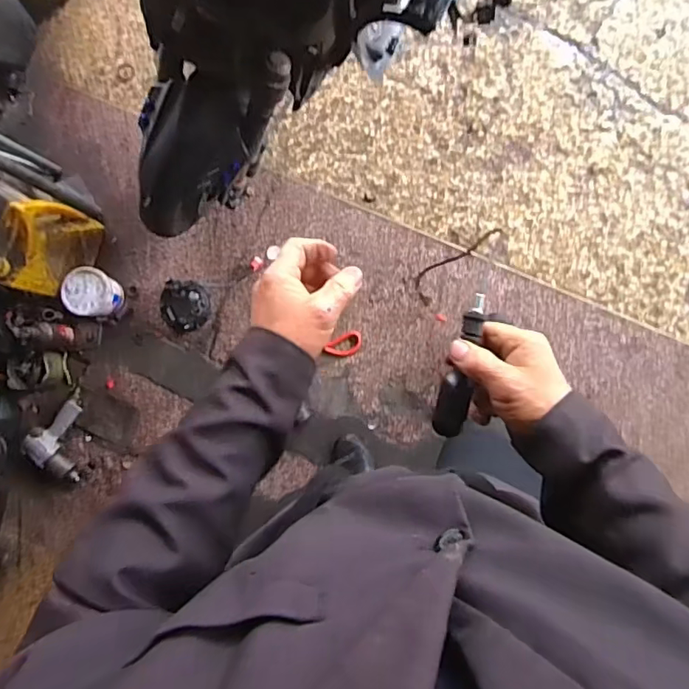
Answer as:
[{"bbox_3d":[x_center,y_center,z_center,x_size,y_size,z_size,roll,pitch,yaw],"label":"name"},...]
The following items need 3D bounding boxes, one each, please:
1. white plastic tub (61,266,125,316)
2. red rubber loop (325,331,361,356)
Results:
[{"bbox_3d":[-0.642,-0.130,1.377,0.112,0.131,0.122,10,90,5],"label":"white plastic tub"},{"bbox_3d":[0.003,0.003,1.389,0.094,0.011,0.054,-30,95,-7],"label":"red rubber loop"}]

